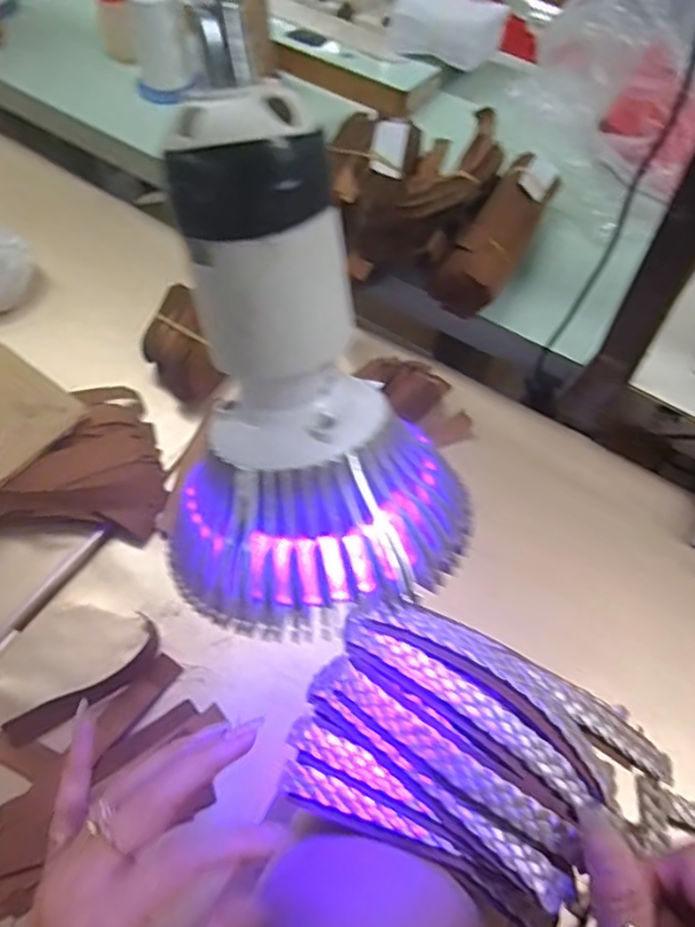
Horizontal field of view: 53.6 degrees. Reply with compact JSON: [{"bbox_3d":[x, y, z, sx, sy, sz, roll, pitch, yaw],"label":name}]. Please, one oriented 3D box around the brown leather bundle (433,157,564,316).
[{"bbox_3d":[0.131,-0.195,0.579,0.054,0.060,0.166,27,61,15],"label":"brown leather bundle"}]

